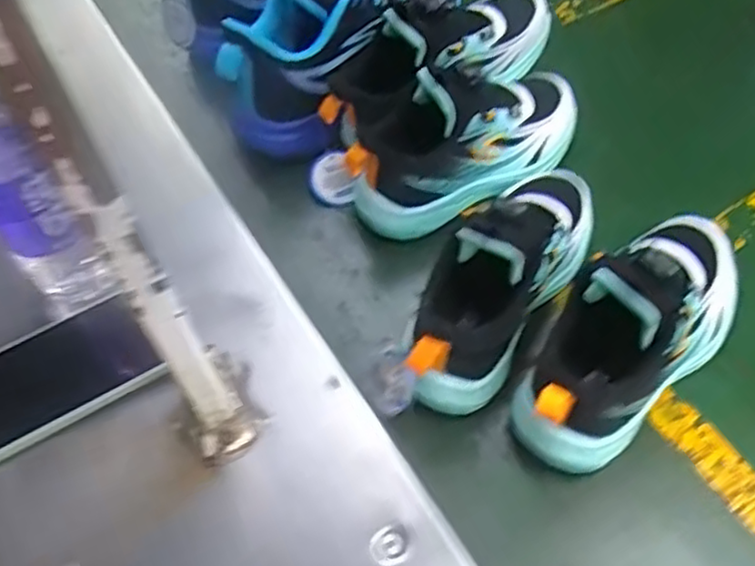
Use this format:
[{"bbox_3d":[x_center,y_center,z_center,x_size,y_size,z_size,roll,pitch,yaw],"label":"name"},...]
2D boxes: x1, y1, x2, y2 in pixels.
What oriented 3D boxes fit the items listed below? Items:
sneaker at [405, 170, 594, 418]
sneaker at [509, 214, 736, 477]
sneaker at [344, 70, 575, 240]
[{"bbox_3d":[0.087,-0.016,0.451,0.069,0.093,0.211,26,61,23],"label":"sneaker"},{"bbox_3d":[0.170,0.027,0.434,0.077,0.114,0.220,37,67,27],"label":"sneaker"},{"bbox_3d":[0.074,-0.124,0.532,0.203,0.099,0.078,-30,56,-15],"label":"sneaker"}]

